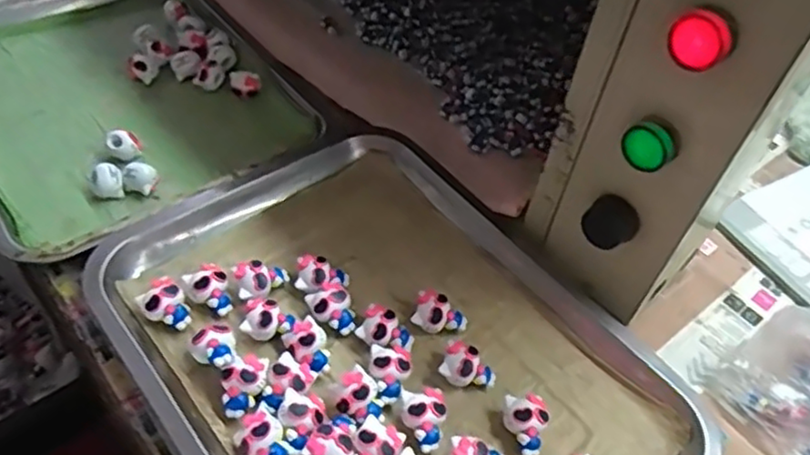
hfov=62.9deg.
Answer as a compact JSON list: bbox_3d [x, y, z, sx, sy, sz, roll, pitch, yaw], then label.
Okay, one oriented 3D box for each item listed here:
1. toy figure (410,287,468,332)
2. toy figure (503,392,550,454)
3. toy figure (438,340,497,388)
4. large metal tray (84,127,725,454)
[{"bbox_3d":[0.022,0.060,0.436,0.034,0.022,0.025,29,53,17],"label":"toy figure"},{"bbox_3d":[0.071,0.116,0.393,0.025,0.020,0.036,9,49,1],"label":"toy figure"},{"bbox_3d":[0.039,0.089,0.411,0.033,0.021,0.023,29,53,17],"label":"toy figure"},{"bbox_3d":[-0.008,0.076,0.416,0.269,0.025,0.352,-31,59,-28],"label":"large metal tray"}]

